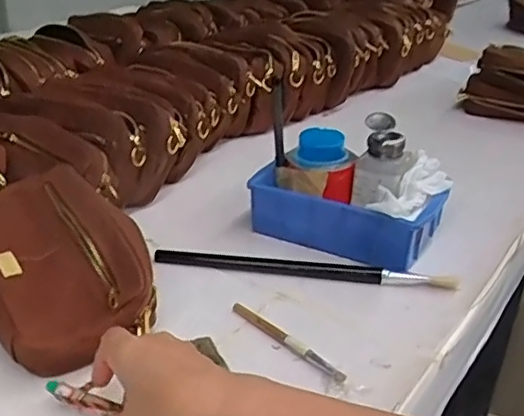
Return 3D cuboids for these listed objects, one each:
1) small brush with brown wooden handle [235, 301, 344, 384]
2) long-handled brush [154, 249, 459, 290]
[{"bbox_3d":[0.021,0.111,0.536,0.012,0.009,0.129,-20,35,-37],"label":"small brush with brown wooden handle"},{"bbox_3d":[0.040,0.058,0.624,0.295,0.016,0.018,5,28,5],"label":"long-handled brush"}]

